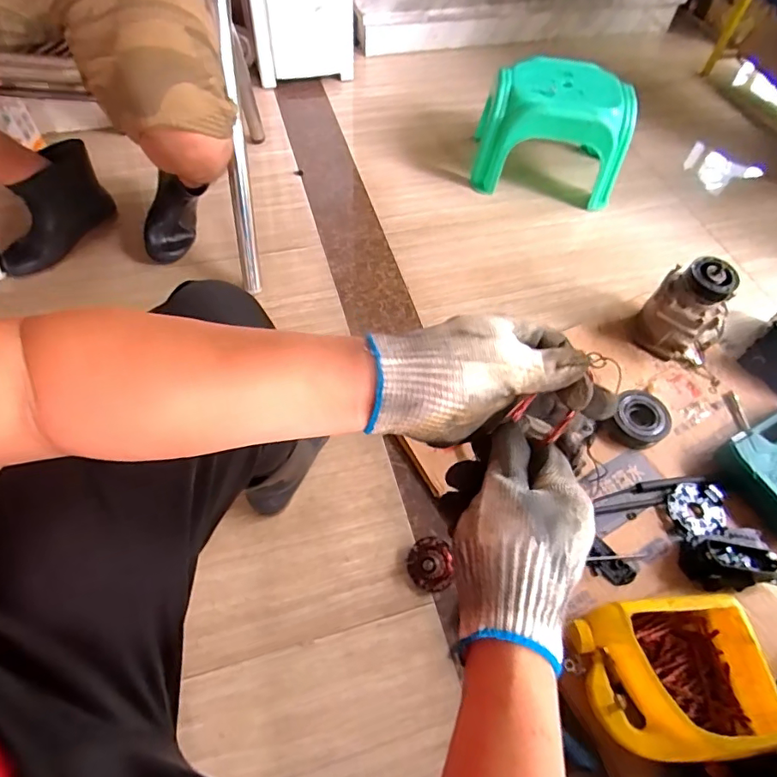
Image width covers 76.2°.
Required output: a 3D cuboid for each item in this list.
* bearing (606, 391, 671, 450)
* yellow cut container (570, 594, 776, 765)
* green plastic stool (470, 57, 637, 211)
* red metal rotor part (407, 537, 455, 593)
[{"bbox_3d":[0.450,0.054,0.890,0.104,0.035,0.113,31,61,16],"label":"bearing"},{"bbox_3d":[0.366,0.373,0.646,0.225,0.088,0.174,0,58,-3],"label":"yellow cut container"},{"bbox_3d":[0.413,-0.649,1.260,0.359,0.232,0.250,8,58,2],"label":"green plastic stool"},{"bbox_3d":[0.061,0.264,0.743,0.064,0.054,0.077,-11,59,-10],"label":"red metal rotor part"}]

